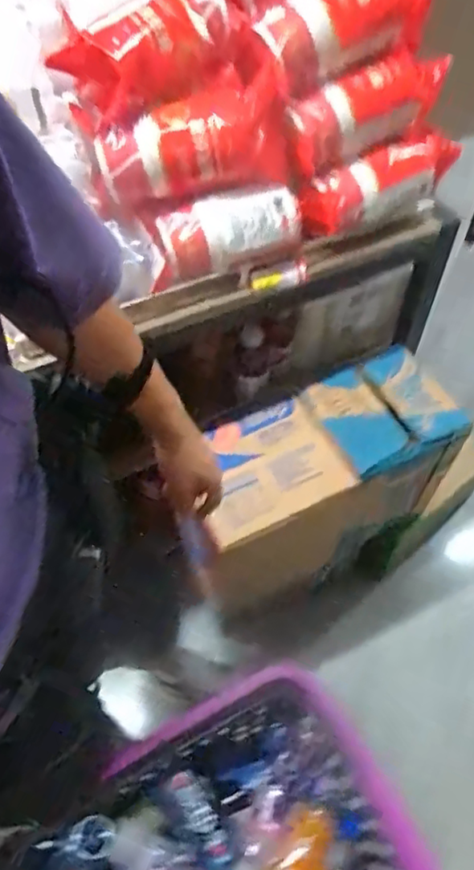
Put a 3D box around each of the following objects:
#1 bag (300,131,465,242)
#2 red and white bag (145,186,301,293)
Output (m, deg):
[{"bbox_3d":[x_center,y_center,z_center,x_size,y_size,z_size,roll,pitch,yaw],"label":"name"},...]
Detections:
[{"bbox_3d":[0.232,-0.386,0.924,0.301,0.085,0.086,-29,61,-19],"label":"bag"},{"bbox_3d":[-0.016,-0.301,0.865,0.217,0.099,0.082,-18,58,-12],"label":"red and white bag"}]

